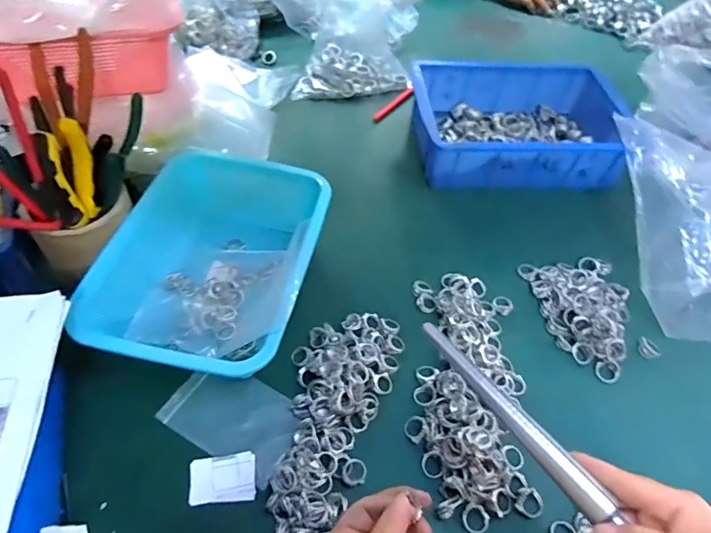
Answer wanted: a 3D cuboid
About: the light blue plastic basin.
[{"bbox_3d":[-0.149,-0.010,0.512,0.197,0.073,0.281,11,52,4],"label":"light blue plastic basin"}]

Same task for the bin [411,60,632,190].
[{"bbox_3d":[0.237,-0.207,0.691,0.302,0.079,0.216,3,52,-2],"label":"bin"}]

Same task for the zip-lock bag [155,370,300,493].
[{"bbox_3d":[-0.113,0.141,0.444,0.123,0.008,0.080,27,54,16],"label":"zip-lock bag"}]

